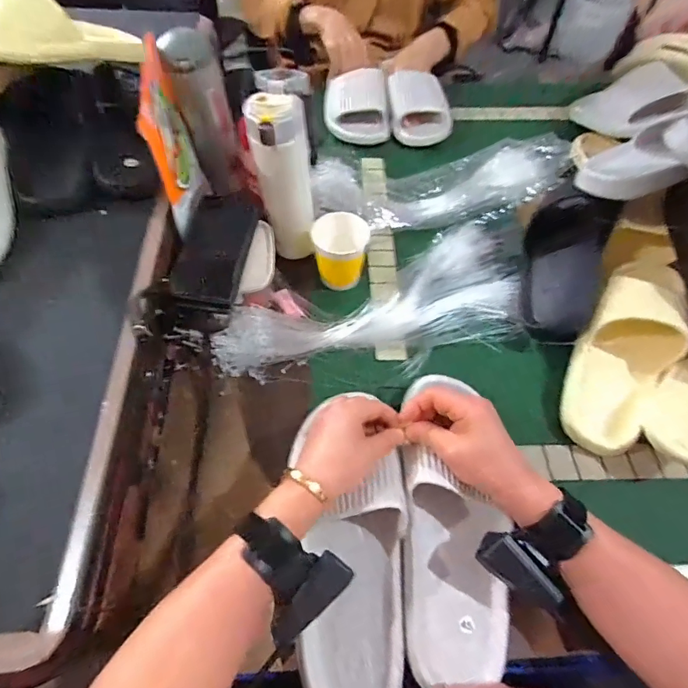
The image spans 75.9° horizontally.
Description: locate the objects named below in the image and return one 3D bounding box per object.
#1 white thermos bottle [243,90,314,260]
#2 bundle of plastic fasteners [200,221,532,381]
[{"bbox_3d":[-0.072,-0.198,0.546,0.072,0.190,0.065,-9,60,-10],"label":"white thermos bottle"},{"bbox_3d":[0.039,-0.050,0.574,0.408,0.033,0.174,-14,61,-12],"label":"bundle of plastic fasteners"}]

